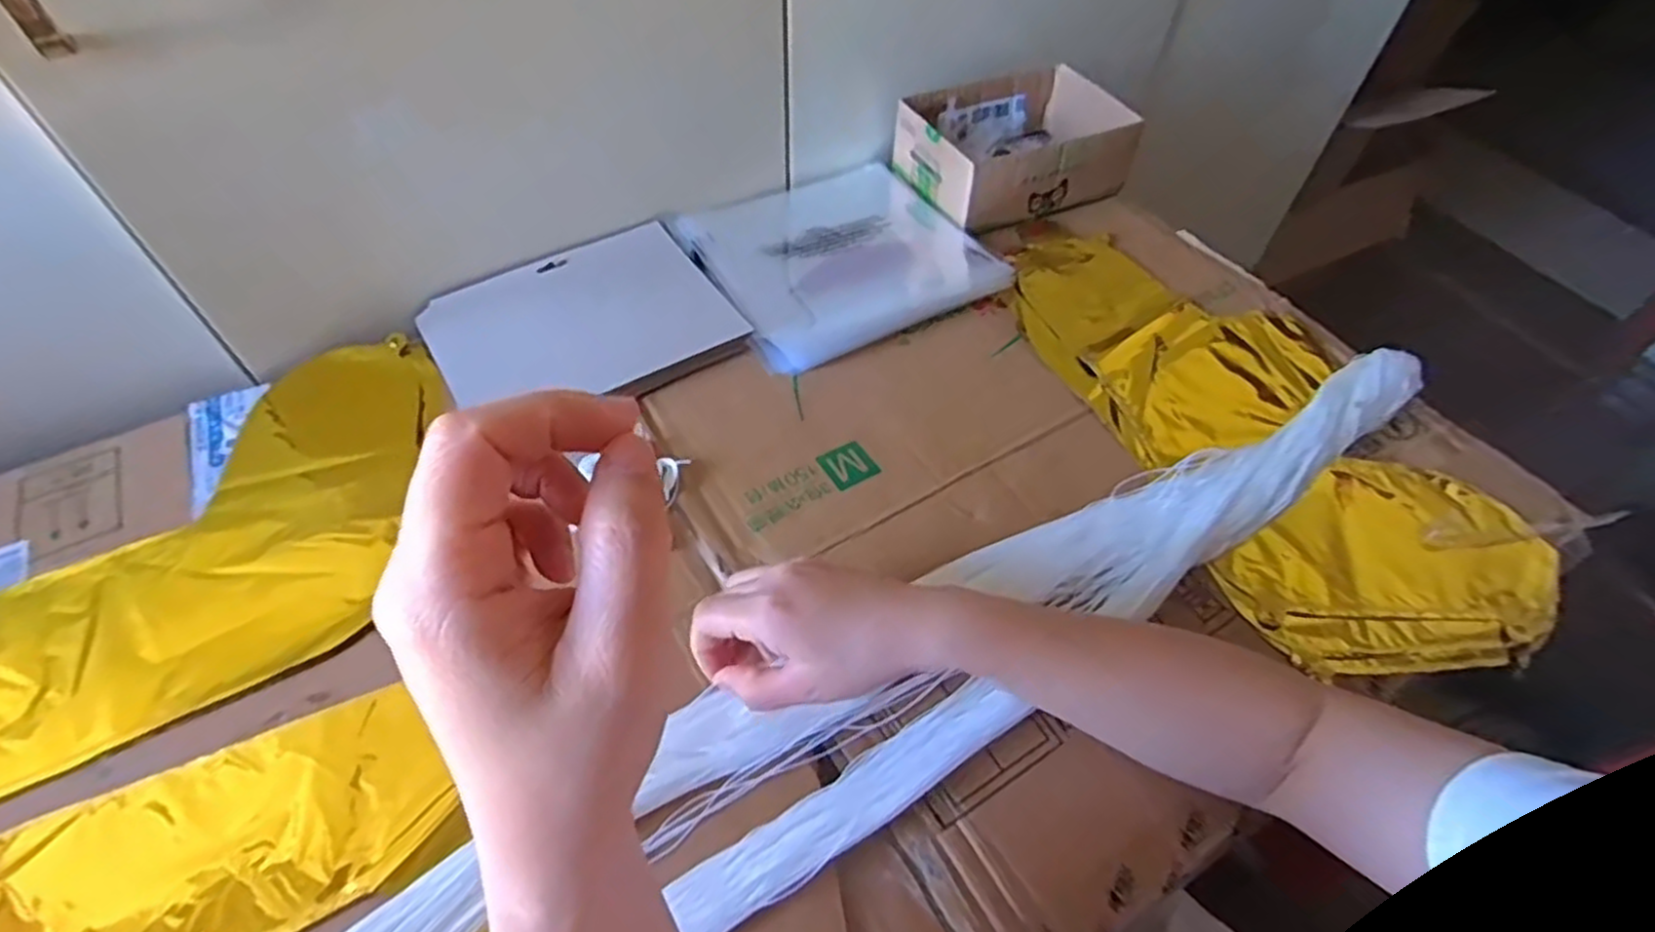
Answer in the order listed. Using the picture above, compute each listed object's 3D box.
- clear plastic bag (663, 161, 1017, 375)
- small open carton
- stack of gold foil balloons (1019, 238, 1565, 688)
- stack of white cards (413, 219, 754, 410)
[{"bbox_3d":[0.007,-0.185,0.654,0.228,0.023,0.208,-23,56,-19],"label":"clear plastic bag"},{"bbox_3d":[0.174,-0.299,0.725,0.191,0.075,0.146,-21,55,-17],"label":"small open carton"},{"bbox_3d":[0.300,-0.038,0.566,0.220,0.042,0.419,-23,57,-18],"label":"stack of gold foil balloons"},{"bbox_3d":[-0.187,-0.109,0.585,0.207,0.019,0.163,-25,56,-20],"label":"stack of white cards"}]

